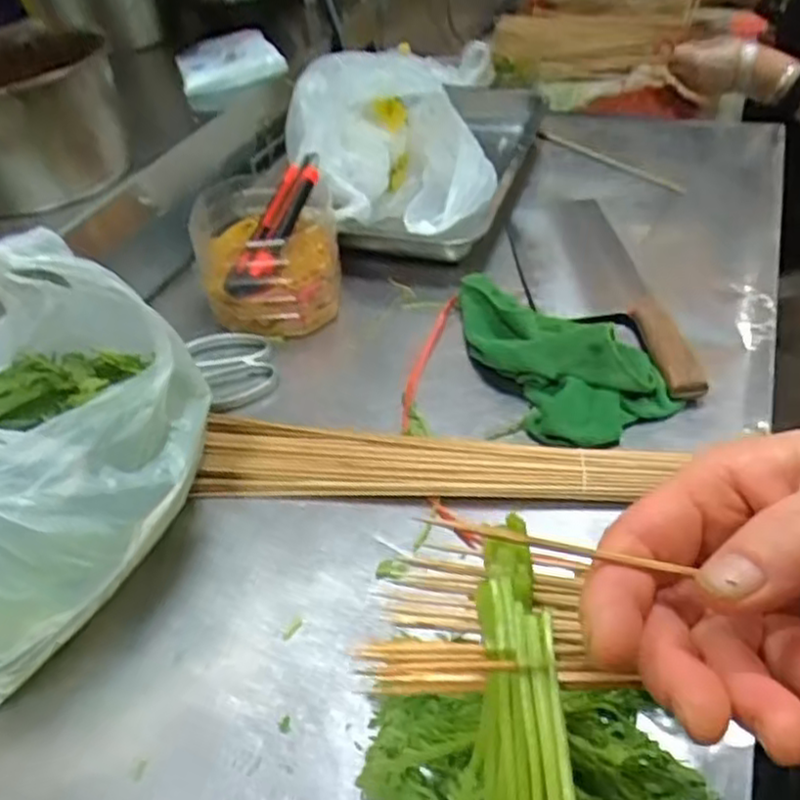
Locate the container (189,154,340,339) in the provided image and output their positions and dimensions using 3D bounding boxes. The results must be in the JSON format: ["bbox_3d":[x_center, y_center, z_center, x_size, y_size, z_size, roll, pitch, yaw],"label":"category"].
[{"bbox_3d":[-0.128,-0.153,0.711,0.130,0.111,0.153,-6,42,1],"label":"container"}]

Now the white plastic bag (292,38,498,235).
[{"bbox_3d":[-0.016,-0.279,0.792,0.231,0.147,0.206,-3,43,4],"label":"white plastic bag"}]

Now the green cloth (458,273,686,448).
[{"bbox_3d":[0.126,-0.050,0.615,0.107,0.055,0.222,-18,44,-12],"label":"green cloth"}]

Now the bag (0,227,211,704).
[{"bbox_3d":[-0.253,0.028,0.418,0.182,0.196,0.259,18,47,24],"label":"bag"}]

